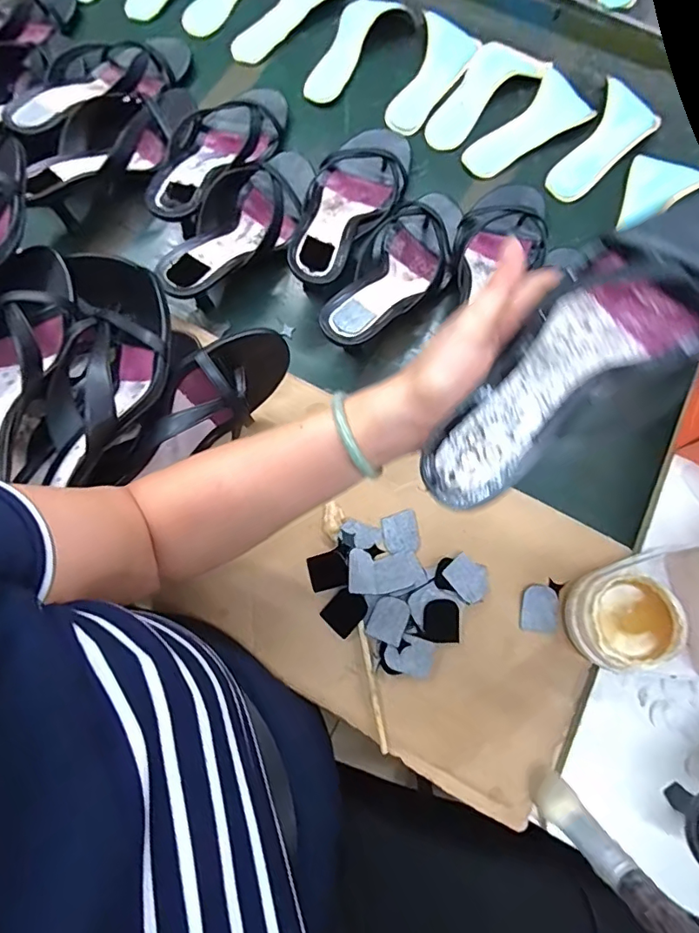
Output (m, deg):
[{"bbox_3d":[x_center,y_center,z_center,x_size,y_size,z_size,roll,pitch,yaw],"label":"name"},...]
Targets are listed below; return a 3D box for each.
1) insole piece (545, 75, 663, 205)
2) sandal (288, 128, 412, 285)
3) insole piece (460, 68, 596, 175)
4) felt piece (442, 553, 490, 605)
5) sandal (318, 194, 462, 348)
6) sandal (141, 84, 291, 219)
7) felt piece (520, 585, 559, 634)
[{"bbox_3d":[0.293,-0.385,0.600,0.161,0.007,0.073,-44,80,-4],"label":"insole piece"},{"bbox_3d":[-0.001,-0.285,0.539,0.089,0.052,0.245,26,74,8],"label":"sandal"},{"bbox_3d":[0.219,-0.407,0.605,0.078,0.011,0.180,42,78,9],"label":"insole piece"},{"bbox_3d":[0.103,0.095,0.431,0.036,0.004,0.040,-39,86,-28],"label":"felt piece"},{"bbox_3d":[0.049,-0.204,0.516,0.087,0.051,0.240,30,61,9],"label":"sandal"},{"bbox_3d":[-0.147,-0.346,0.550,0.085,0.050,0.240,20,59,7],"label":"sandal"},{"bbox_3d":[0.164,0.123,0.434,0.032,0.004,0.038,8,75,-2],"label":"felt piece"}]

